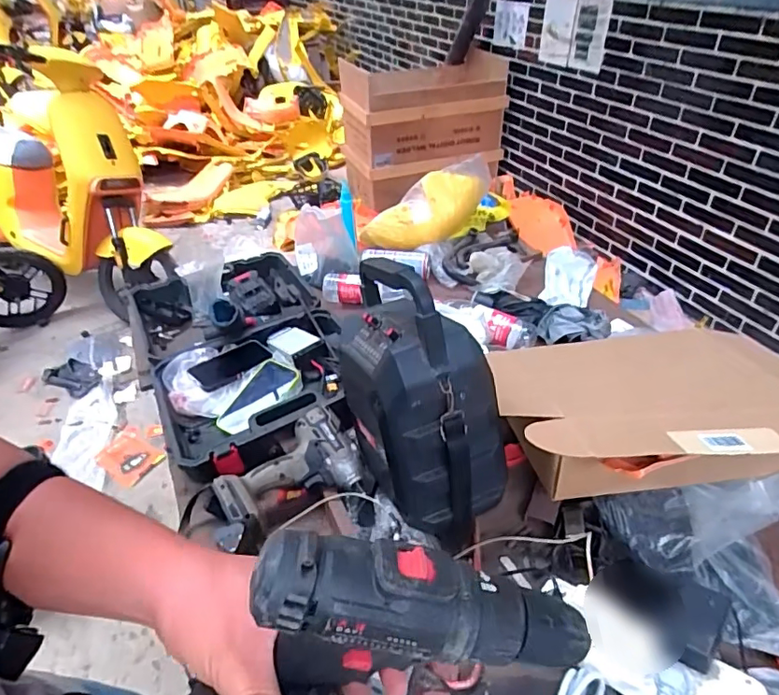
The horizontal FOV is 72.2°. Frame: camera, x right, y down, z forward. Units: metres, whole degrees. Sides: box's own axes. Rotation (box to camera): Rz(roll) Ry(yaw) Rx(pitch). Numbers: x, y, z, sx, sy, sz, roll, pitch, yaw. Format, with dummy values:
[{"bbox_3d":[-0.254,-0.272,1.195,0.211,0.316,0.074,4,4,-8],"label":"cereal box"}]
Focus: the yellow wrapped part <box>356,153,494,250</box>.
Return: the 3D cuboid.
[{"bbox_3d":[0.103,-0.357,1.381,0.366,0.146,0.105,-32,46,-6],"label":"yellow wrapped part"}]

